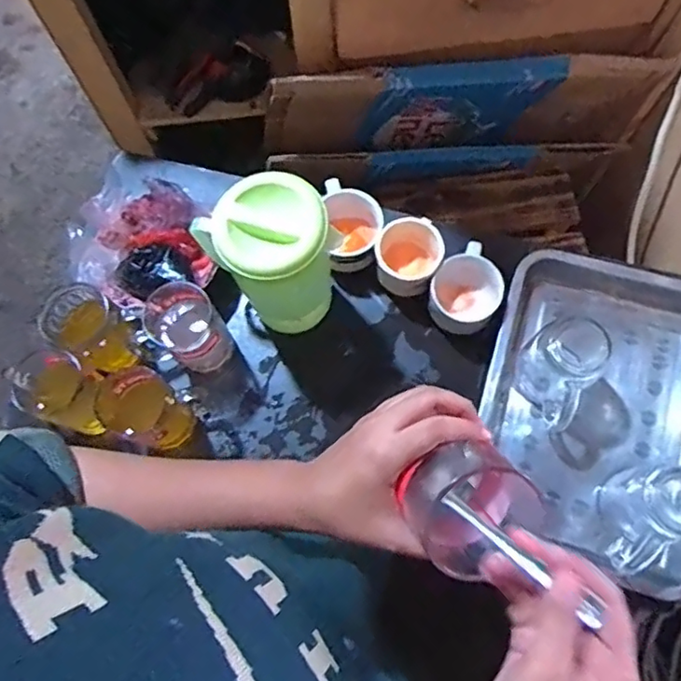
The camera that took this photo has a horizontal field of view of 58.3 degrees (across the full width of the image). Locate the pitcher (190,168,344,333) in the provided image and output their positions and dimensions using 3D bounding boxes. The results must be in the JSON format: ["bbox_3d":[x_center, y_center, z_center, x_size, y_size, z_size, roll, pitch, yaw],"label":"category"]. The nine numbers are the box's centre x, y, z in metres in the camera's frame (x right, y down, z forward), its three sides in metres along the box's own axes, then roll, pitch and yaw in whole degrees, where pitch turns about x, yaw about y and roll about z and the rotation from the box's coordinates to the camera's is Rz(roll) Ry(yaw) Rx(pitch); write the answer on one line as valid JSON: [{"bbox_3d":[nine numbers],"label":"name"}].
[{"bbox_3d":[-0.071,-0.084,0.650,0.114,0.182,0.125,-30,74,-5],"label":"pitcher"}]

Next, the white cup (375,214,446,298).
[{"bbox_3d":[0.081,-0.099,0.725,0.074,0.076,0.088,14,75,7],"label":"white cup"}]

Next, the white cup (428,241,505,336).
[{"bbox_3d":[0.149,-0.057,0.726,0.081,0.066,0.102,29,78,11],"label":"white cup"}]

